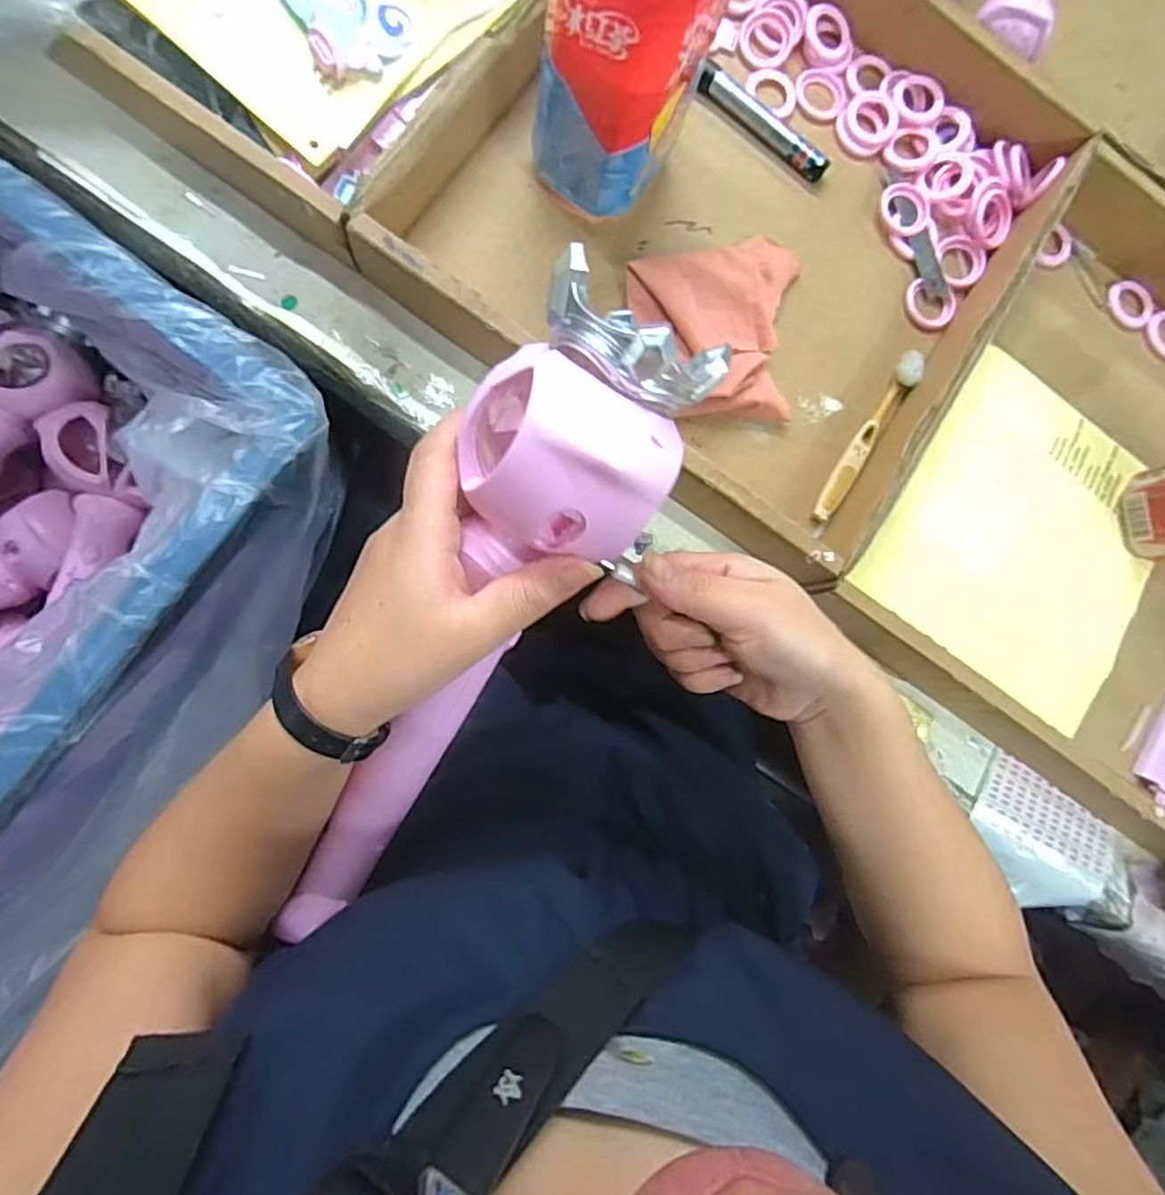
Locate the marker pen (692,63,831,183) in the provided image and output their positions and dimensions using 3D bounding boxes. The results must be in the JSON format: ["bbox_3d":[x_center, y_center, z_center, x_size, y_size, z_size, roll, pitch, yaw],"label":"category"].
[{"bbox_3d":[0.124,-0.328,0.460,0.108,0.013,0.019,36,82,-4],"label":"marker pen"}]

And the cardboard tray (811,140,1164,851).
[{"bbox_3d":[0.397,-0.064,0.463,0.357,0.057,0.397,34,82,-5],"label":"cardboard tray"}]

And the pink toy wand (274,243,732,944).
[{"bbox_3d":[-0.057,0.030,0.293,0.078,0.043,0.326,29,115,-5],"label":"pink toy wand"}]

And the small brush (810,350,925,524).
[{"bbox_3d":[0.193,-0.110,0.453,0.017,0.011,0.138,34,82,-5],"label":"small brush"}]

